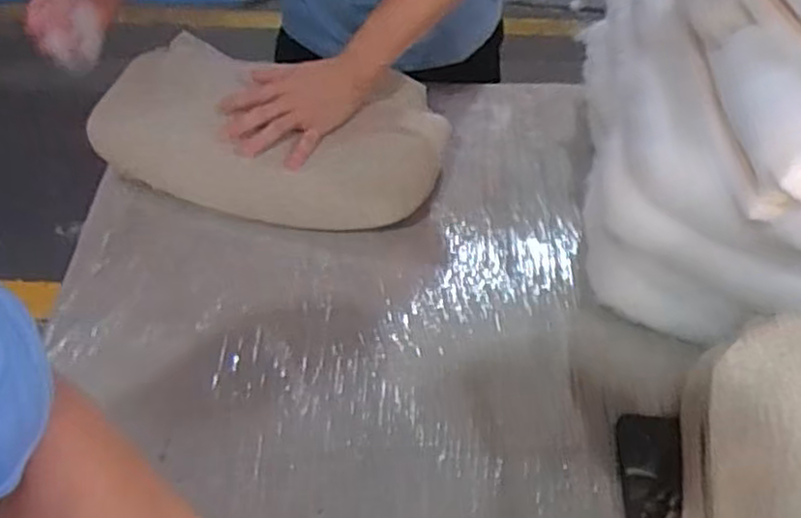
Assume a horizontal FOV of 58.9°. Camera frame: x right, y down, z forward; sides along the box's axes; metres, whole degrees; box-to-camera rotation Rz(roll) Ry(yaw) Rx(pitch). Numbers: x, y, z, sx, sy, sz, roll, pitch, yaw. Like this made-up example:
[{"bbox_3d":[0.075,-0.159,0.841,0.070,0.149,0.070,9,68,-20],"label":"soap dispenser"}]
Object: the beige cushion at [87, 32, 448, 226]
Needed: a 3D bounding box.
[{"bbox_3d":[-0.163,-0.167,0.914,0.435,0.082,0.233,10,50,7],"label":"beige cushion"}]

